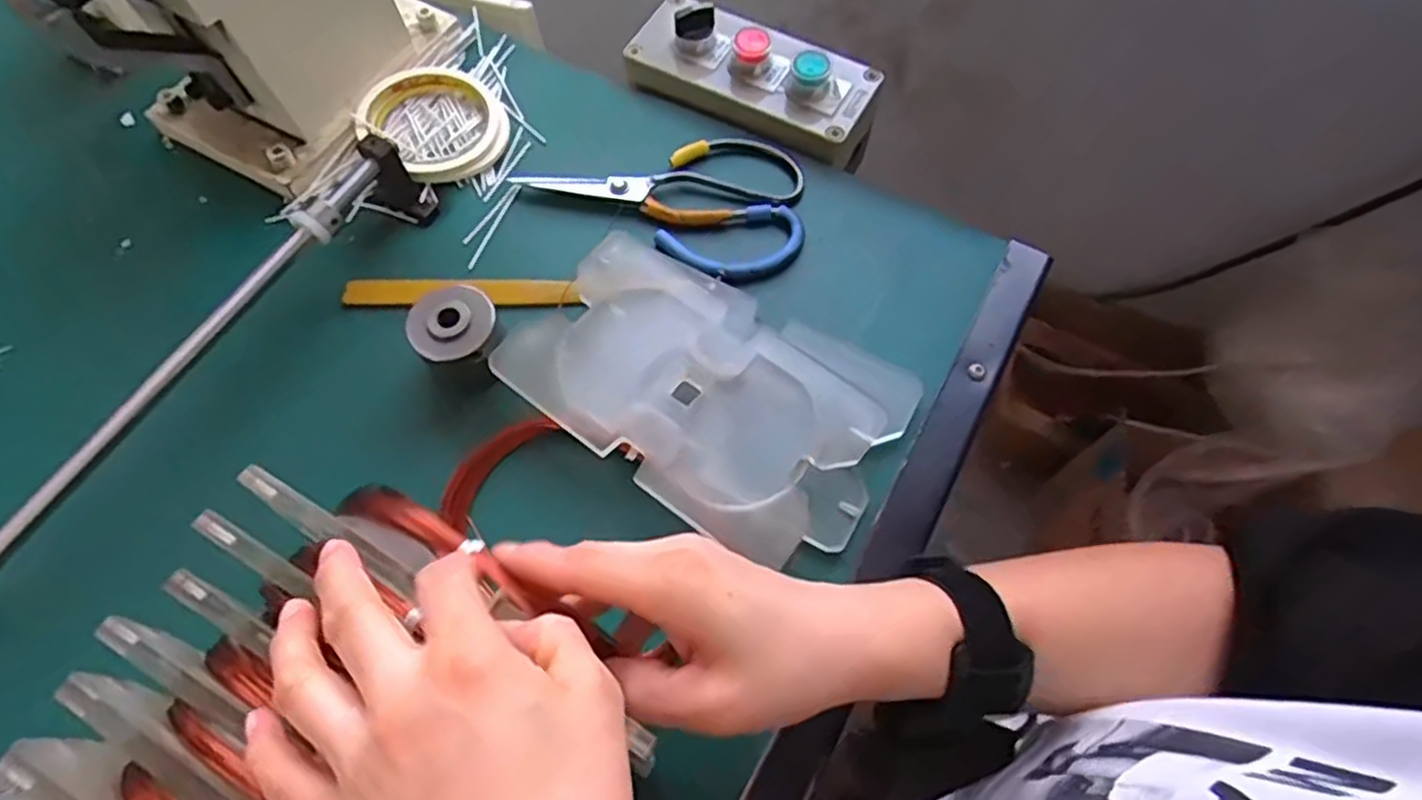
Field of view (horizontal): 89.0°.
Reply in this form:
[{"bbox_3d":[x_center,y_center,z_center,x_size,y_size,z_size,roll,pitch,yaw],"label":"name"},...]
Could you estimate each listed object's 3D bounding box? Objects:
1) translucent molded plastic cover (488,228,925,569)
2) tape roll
[{"bbox_3d":[-0.002,-0.006,0.402,0.200,0.028,0.130,29,70,13],"label":"translucent molded plastic cover"},{"bbox_3d":[-0.184,-0.188,0.485,0.094,0.021,0.082,37,72,16],"label":"tape roll"}]

